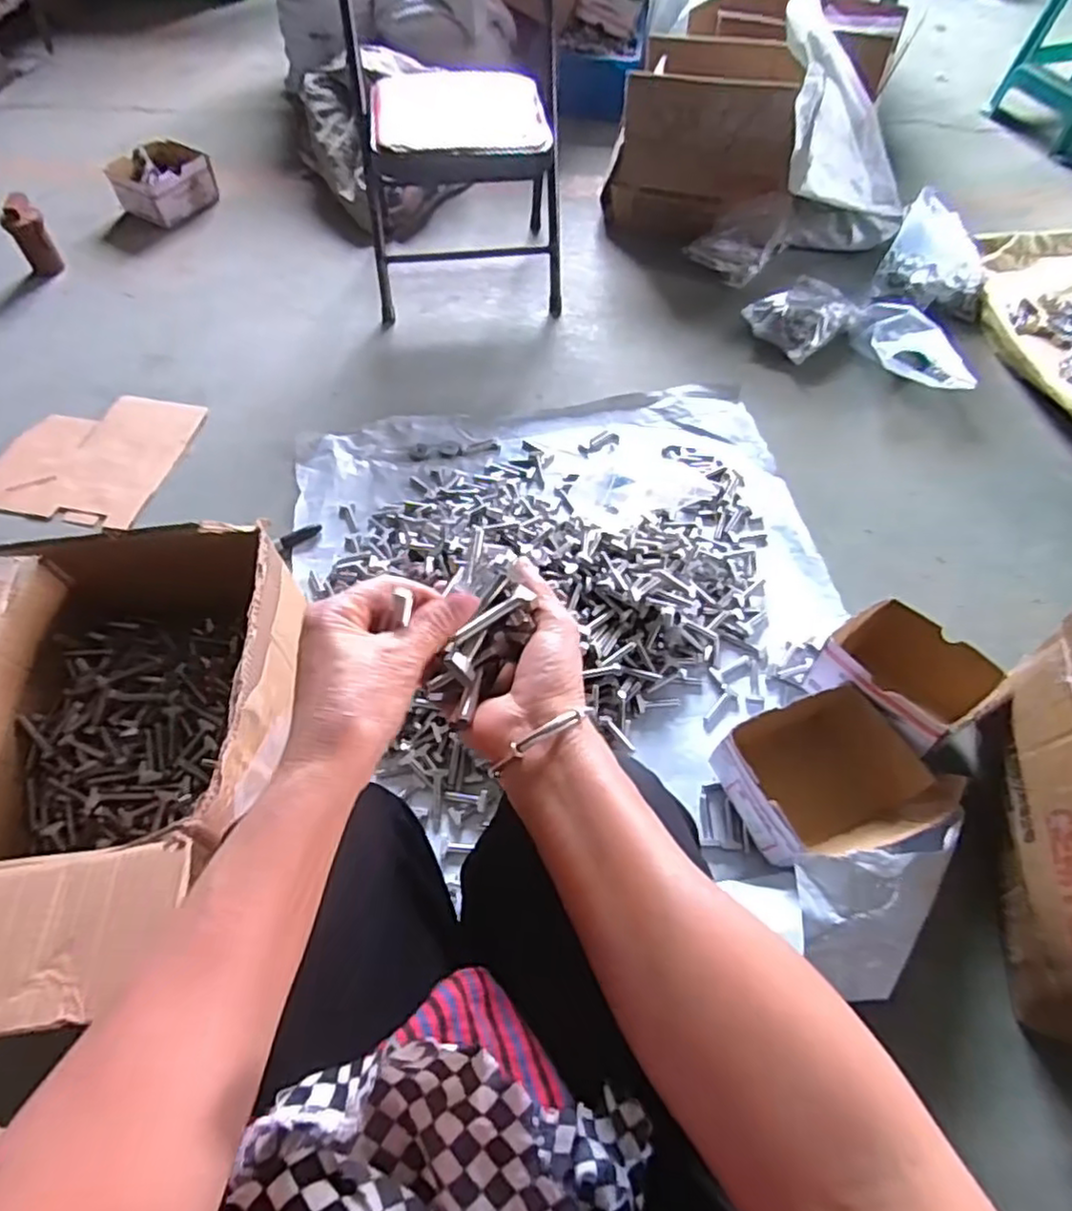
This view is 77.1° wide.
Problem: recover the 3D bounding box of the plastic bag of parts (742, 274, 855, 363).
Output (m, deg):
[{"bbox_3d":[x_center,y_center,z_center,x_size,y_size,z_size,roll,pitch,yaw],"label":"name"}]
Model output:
[{"bbox_3d":[0.456,-0.495,1.153,0.165,0.060,0.132,-33,61,-20],"label":"plastic bag of parts"}]

